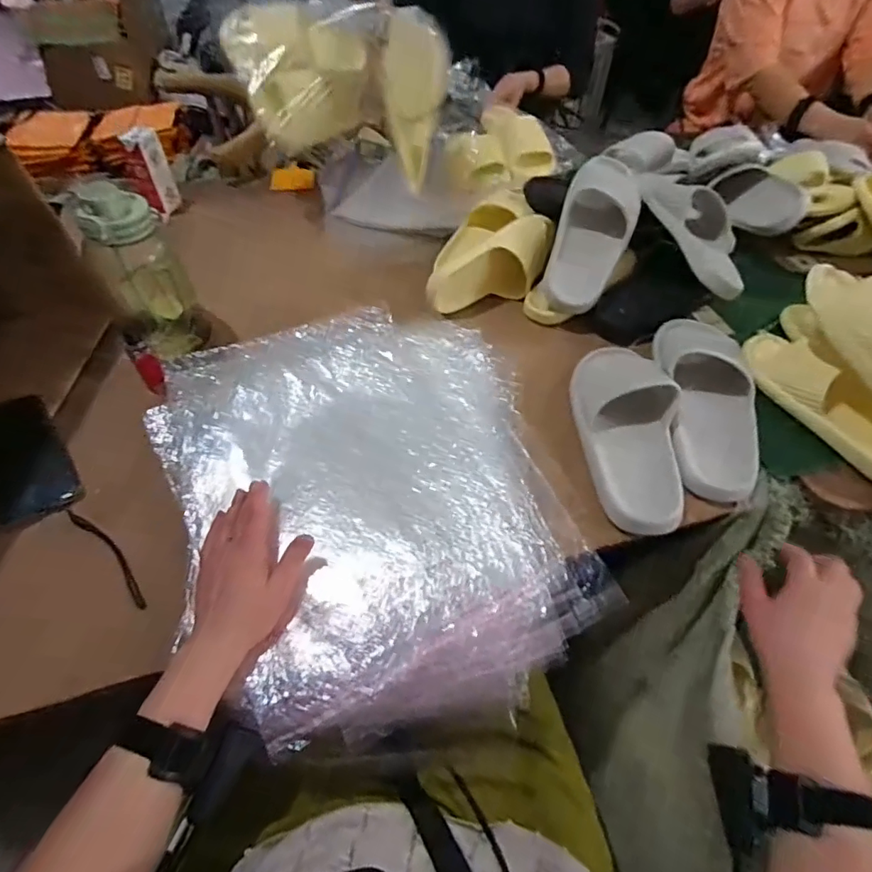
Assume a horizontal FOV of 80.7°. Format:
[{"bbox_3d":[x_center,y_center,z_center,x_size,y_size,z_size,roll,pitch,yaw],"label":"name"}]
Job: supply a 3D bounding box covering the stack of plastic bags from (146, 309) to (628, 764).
[{"bbox_3d":[-0.076,0.050,0.579,0.402,0.072,0.478,-14,51,-12],"label":"stack of plastic bags"}]

